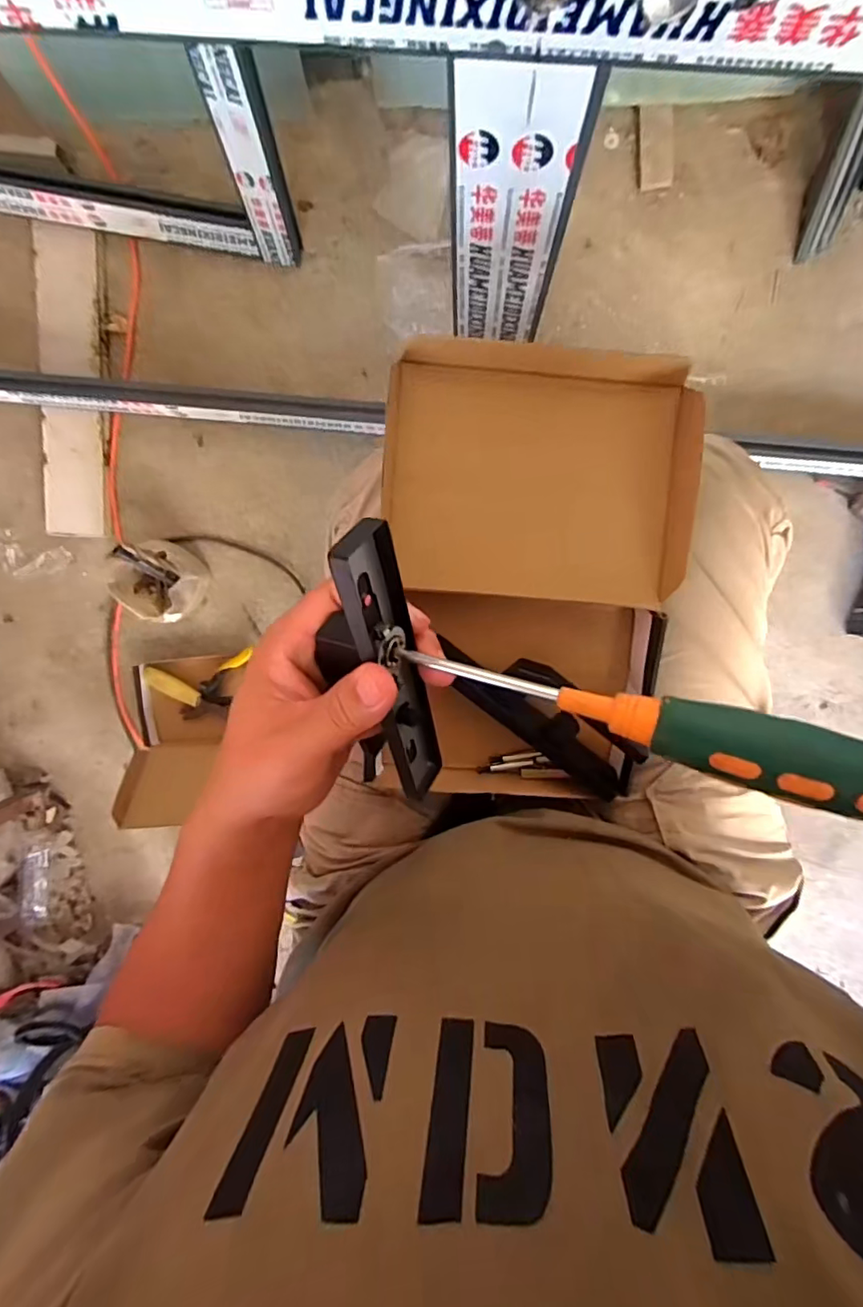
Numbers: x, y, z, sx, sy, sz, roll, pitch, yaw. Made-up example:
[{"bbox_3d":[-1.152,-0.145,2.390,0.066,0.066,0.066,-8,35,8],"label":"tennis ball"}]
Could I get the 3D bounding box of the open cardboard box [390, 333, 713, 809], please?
[{"bbox_3d":[0.071,-0.045,0.387,0.187,0.060,0.304,0,96,4],"label":"open cardboard box"}]

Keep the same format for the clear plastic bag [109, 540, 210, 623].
[{"bbox_3d":[-0.440,-0.119,0.887,0.127,0.100,0.122,31,98,-1],"label":"clear plastic bag"}]

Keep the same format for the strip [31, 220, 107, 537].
[{"bbox_3d":[-0.588,-0.436,0.899,0.101,0.022,0.473,2,97,3],"label":"strip"}]

